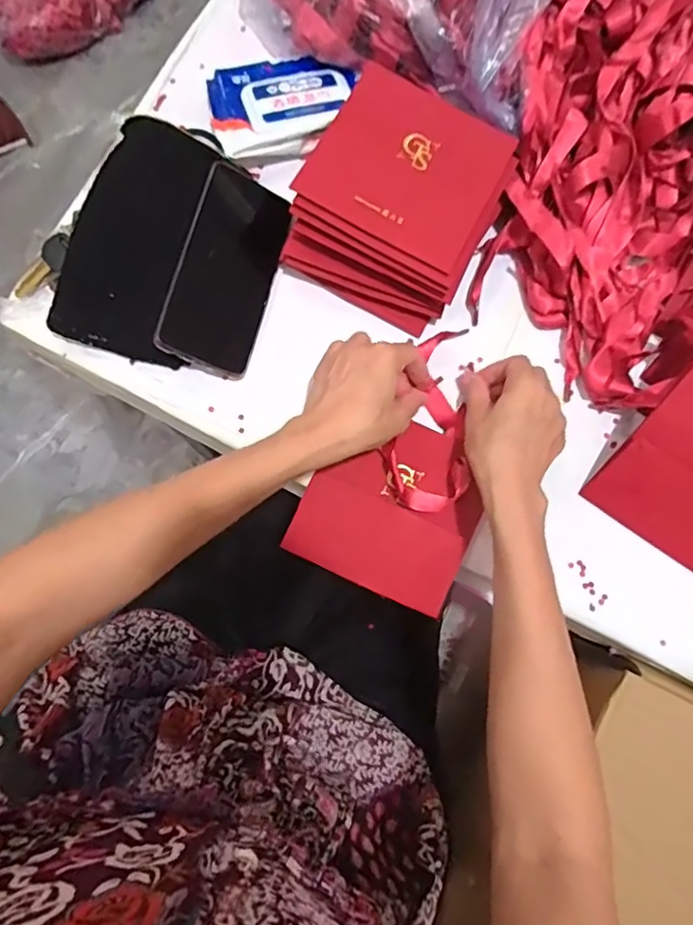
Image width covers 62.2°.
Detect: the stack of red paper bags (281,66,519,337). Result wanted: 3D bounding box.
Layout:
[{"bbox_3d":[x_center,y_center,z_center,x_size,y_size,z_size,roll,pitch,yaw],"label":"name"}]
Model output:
[{"bbox_3d":[0.047,-0.215,0.486,0.143,0.088,0.161,24,75,5],"label":"stack of red paper bags"}]

